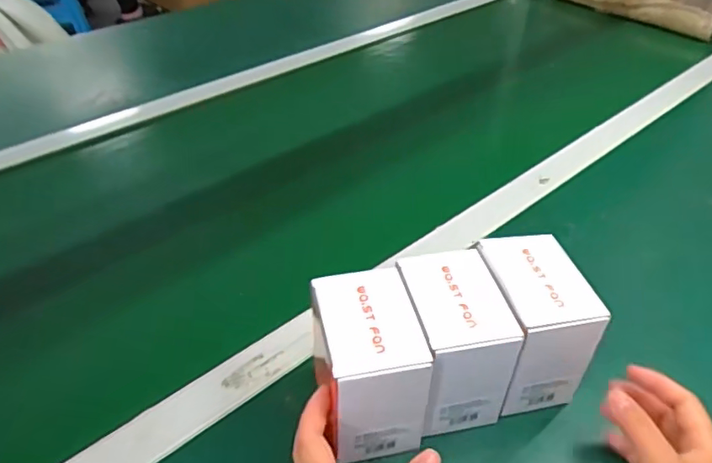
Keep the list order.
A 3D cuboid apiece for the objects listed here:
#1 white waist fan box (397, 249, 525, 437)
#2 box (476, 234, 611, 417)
[{"bbox_3d":[0.069,0.080,0.419,0.064,0.094,0.088,-7,41,-11],"label":"white waist fan box"},{"bbox_3d":[0.132,0.070,0.430,0.065,0.093,0.095,-5,41,-8],"label":"box"}]

